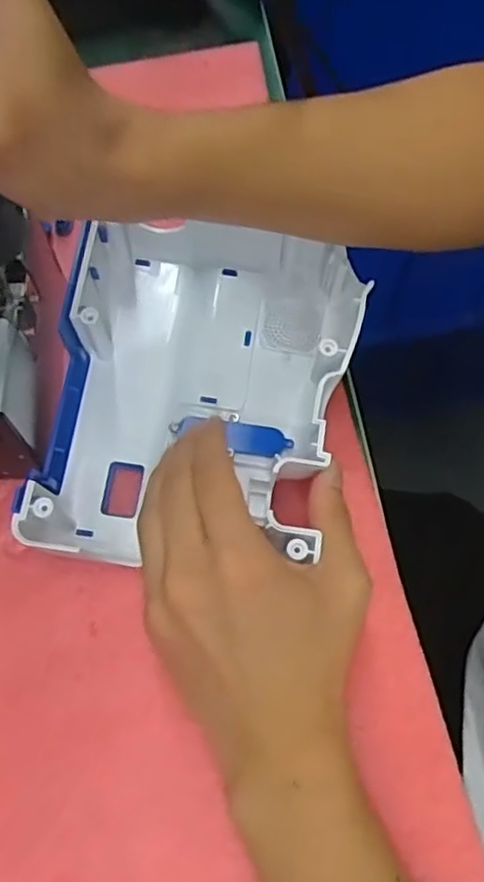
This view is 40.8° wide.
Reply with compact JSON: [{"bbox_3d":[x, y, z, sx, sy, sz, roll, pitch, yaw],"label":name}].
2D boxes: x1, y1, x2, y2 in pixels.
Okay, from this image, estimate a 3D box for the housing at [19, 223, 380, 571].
[{"bbox_3d":[-0.019,-0.033,0.322,0.137,0.050,0.184,8,73,3],"label":"housing"}]

